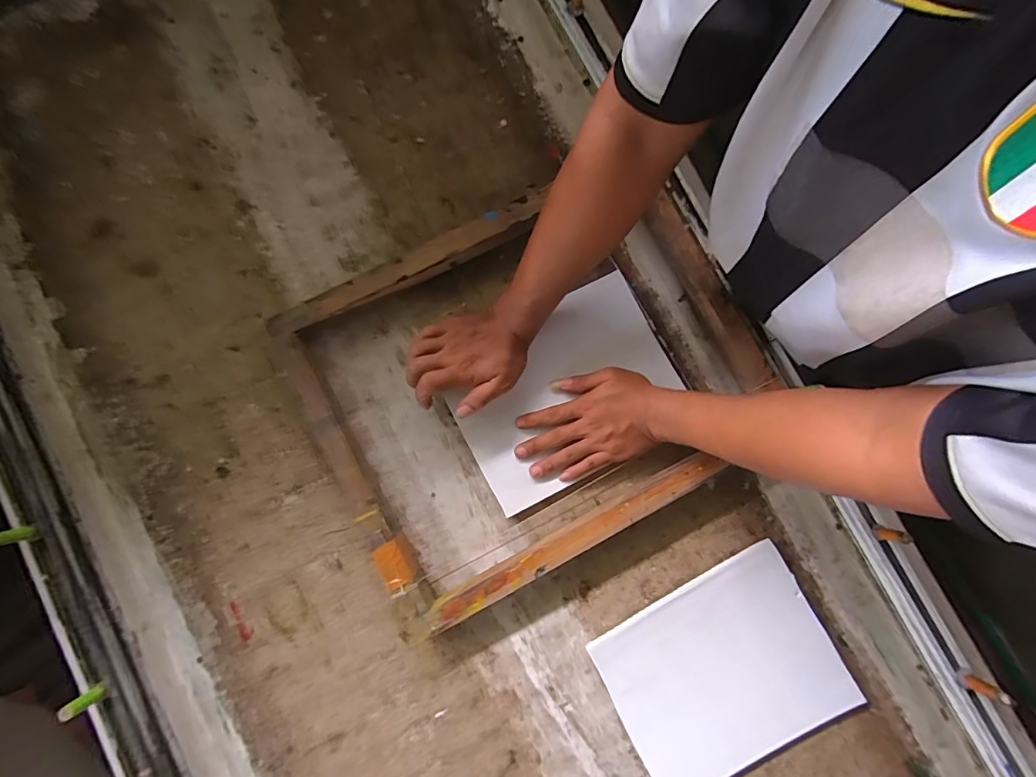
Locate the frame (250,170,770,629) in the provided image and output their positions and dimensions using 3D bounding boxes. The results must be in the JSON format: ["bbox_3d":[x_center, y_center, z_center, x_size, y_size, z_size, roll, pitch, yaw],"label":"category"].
[{"bbox_3d":[0.021,-0.017,0.584,0.523,0.052,0.407,-29,87,-5],"label":"frame"}]

